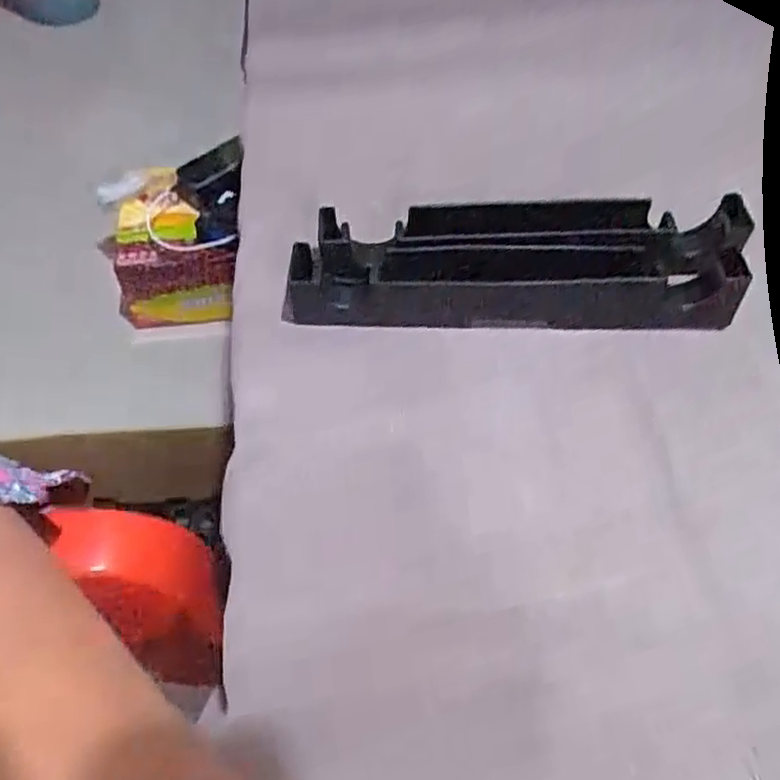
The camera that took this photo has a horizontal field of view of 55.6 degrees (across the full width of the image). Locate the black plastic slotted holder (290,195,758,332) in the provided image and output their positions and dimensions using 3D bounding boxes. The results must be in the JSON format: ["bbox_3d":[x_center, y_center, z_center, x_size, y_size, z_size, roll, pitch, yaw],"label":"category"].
[{"bbox_3d":[0.058,-0.058,0.339,0.206,0.028,0.051,-1,55,-1],"label":"black plastic slotted holder"}]

